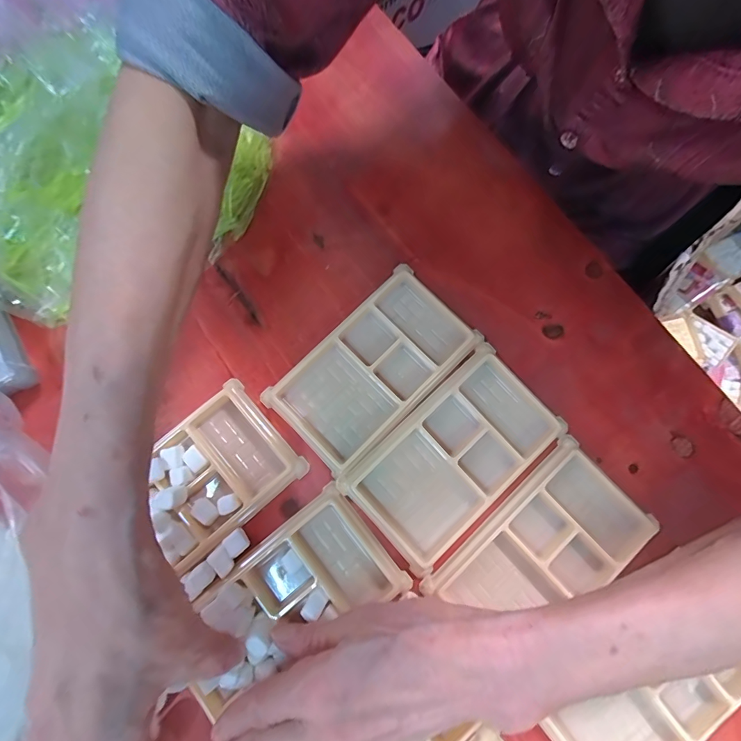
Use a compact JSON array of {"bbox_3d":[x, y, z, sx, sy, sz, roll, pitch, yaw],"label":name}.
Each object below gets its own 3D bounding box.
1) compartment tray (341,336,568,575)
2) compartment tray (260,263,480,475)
[{"bbox_3d":[0.054,0.053,0.265,0.136,0.017,0.076,-43,83,-8],"label":"compartment tray"},{"bbox_3d":[0.002,-0.003,0.278,0.134,0.011,0.076,-43,83,-8],"label":"compartment tray"}]

